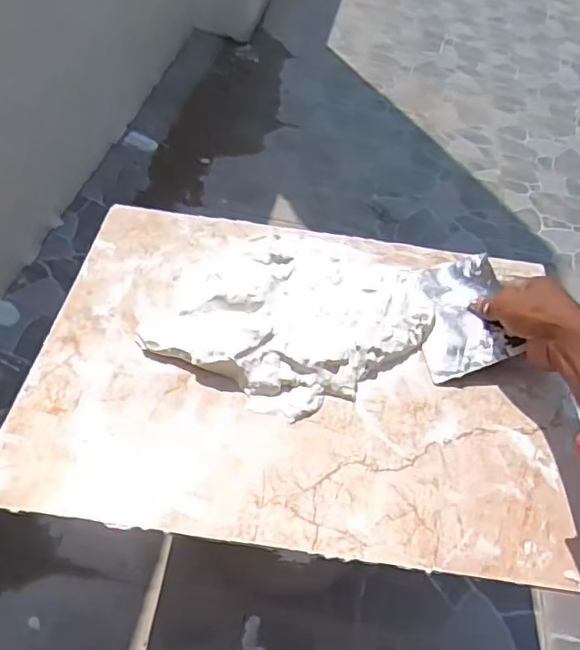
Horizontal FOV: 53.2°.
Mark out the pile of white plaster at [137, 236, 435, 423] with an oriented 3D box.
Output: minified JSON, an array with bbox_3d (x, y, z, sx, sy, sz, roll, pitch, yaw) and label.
[{"bbox_3d":[0.009,-0.015,0.574,0.228,0.033,0.218,26,52,15],"label":"pile of white plaster"}]

